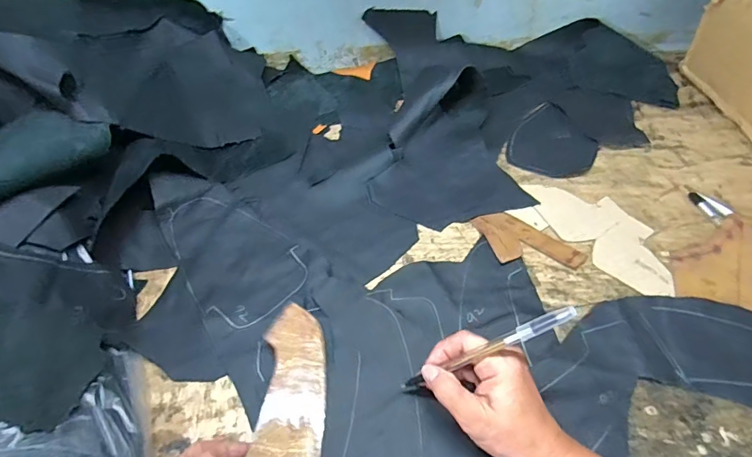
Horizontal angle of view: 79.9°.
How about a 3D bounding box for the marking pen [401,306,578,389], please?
[{"bbox_3d":[0.075,0.092,0.330,0.014,0.153,0.012,24,44,-34],"label":"marking pen"}]

